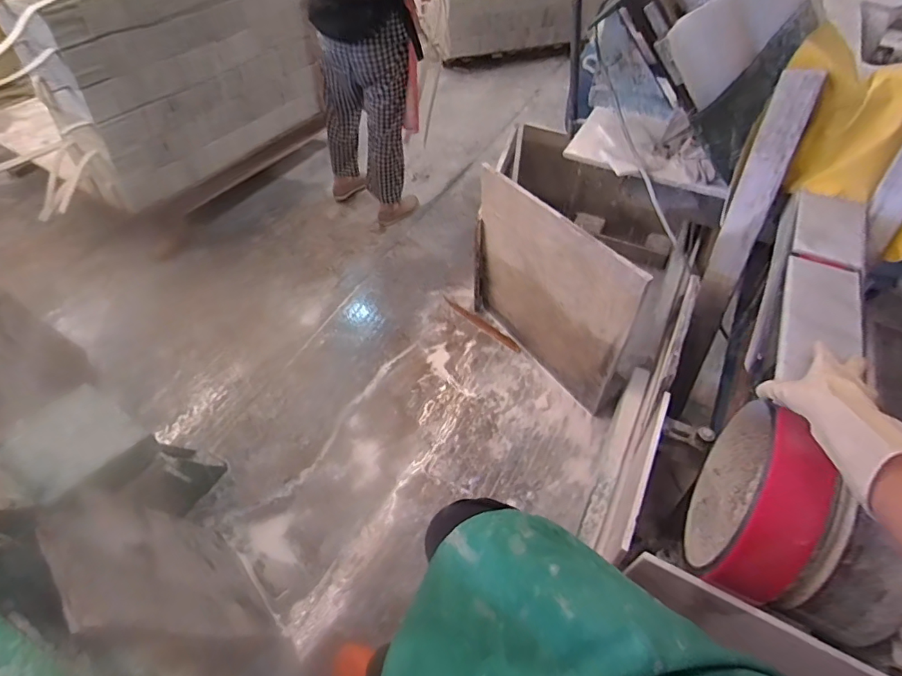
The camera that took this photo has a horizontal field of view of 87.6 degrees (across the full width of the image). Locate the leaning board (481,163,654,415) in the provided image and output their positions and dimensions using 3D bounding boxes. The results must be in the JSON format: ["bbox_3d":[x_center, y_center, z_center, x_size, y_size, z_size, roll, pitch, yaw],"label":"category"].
[{"bbox_3d":[0.267,-0.121,1.379,0.026,0.668,0.572,-31,58,-23],"label":"leaning board"}]

